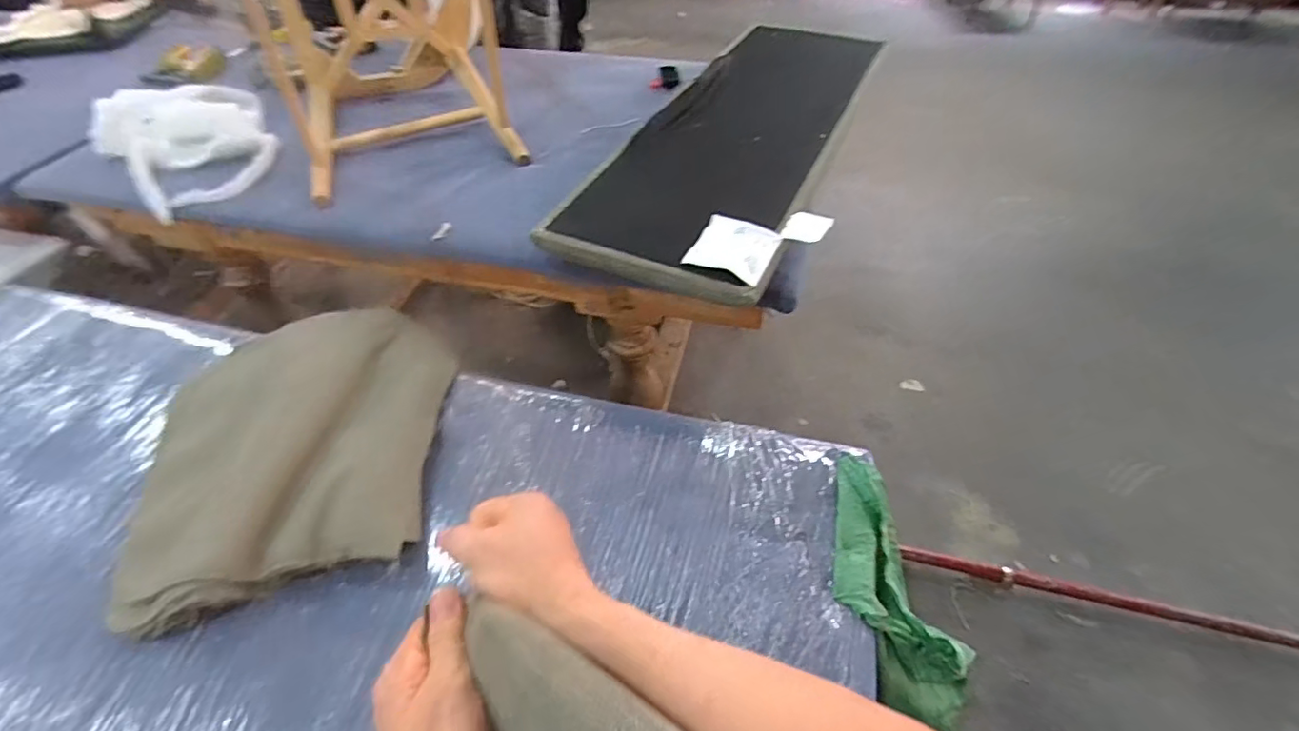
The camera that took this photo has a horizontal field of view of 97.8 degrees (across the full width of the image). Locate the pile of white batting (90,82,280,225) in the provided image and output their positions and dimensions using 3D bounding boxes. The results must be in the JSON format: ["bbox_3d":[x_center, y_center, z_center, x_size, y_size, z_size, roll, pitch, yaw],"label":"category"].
[{"bbox_3d":[-1.068,-0.523,1.307,0.345,0.083,0.568,-28,52,-22],"label":"pile of white batting"}]

